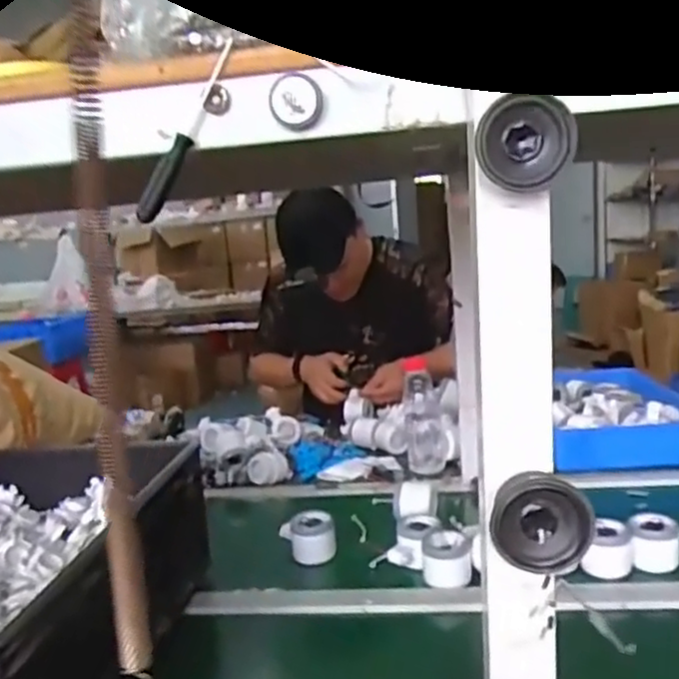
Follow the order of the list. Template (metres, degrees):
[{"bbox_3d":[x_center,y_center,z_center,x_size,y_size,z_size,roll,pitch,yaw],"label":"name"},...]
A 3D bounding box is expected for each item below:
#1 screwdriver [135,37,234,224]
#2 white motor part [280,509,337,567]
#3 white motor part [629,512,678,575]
[{"bbox_3d":[-0.093,-0.127,0.437,0.013,0.119,0.019,27,2,-16],"label":"screwdriver"},{"bbox_3d":[-0.037,0.273,0.961,0.064,0.062,0.055,5,13,42],"label":"white motor part"},{"bbox_3d":[0.381,0.249,0.856,0.054,0.060,0.050,0,11,26],"label":"white motor part"}]

